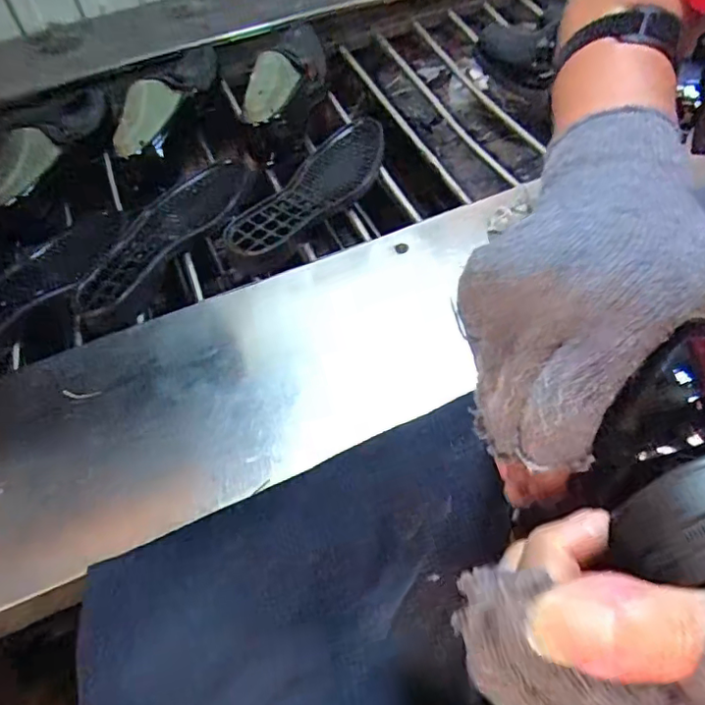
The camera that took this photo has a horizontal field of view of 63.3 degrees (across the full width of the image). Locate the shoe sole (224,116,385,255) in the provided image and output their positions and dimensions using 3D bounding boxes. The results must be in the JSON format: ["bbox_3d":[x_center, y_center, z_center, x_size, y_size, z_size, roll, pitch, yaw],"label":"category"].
[{"bbox_3d":[-0.044,-0.204,0.690,0.090,0.031,0.269,31,63,22],"label":"shoe sole"}]

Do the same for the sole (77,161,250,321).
[{"bbox_3d":[-0.218,-0.147,0.671,0.087,0.031,0.277,30,63,22],"label":"sole"}]

